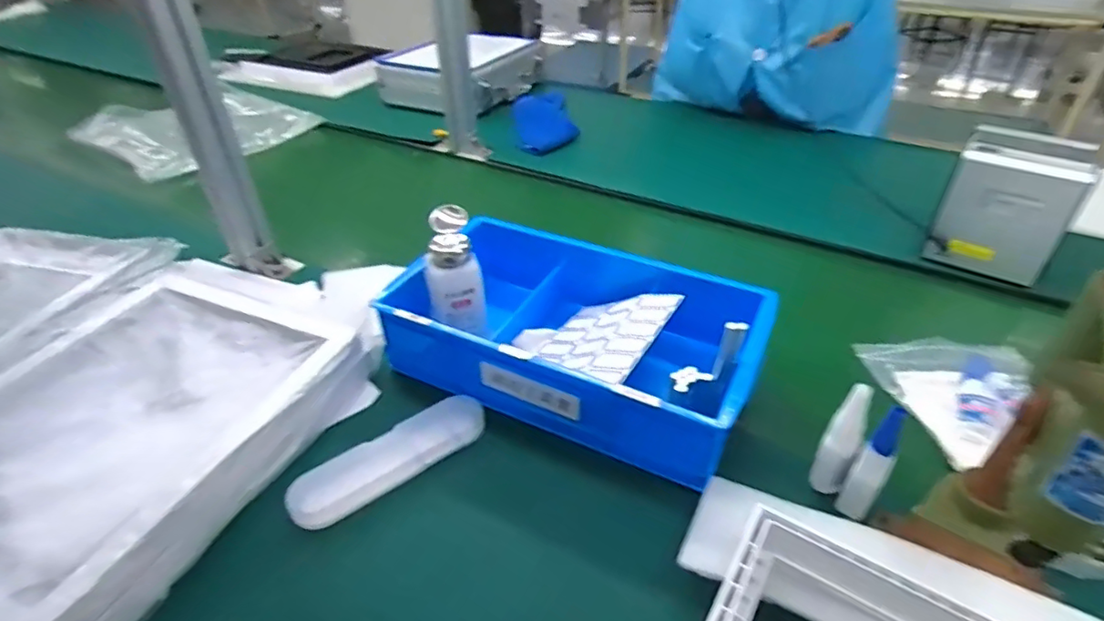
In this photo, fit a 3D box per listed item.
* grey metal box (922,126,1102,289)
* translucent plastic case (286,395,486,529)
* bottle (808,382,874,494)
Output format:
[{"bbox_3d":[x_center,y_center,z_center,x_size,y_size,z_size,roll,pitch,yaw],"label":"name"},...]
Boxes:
[{"bbox_3d":[0.547,-0.129,0.706,0.124,0.139,0.104,23,44,28],"label":"grey metal box"},{"bbox_3d":[-0.144,0.129,0.521,0.174,0.035,0.044,-23,43,-25],"label":"translucent plastic case"},{"bbox_3d":[0.232,0.106,0.468,0.026,0.107,0.024,20,42,25],"label":"bottle"}]

